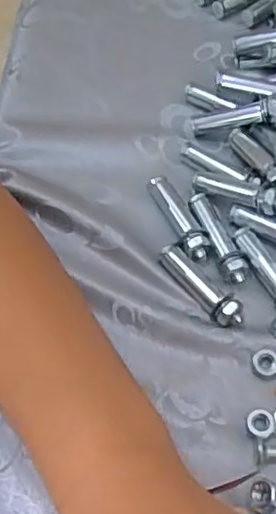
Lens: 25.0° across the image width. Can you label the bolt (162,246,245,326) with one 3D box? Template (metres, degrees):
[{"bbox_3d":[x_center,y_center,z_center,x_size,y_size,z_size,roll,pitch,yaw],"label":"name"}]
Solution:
[{"bbox_3d":[0.032,0.014,0.315,0.014,0.010,0.053,-37,64,-18],"label":"bolt"}]

